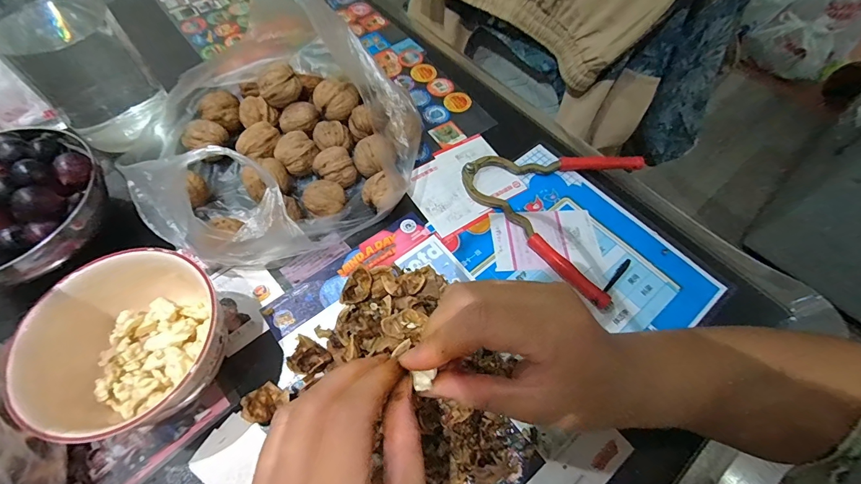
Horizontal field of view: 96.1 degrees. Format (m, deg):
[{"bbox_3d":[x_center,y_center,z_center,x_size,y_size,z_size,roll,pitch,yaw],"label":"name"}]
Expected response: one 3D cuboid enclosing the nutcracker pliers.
[{"bbox_3d":[0.133,-0.048,0.367,0.152,0.013,0.171,-39,69,-21],"label":"nutcracker pliers"}]

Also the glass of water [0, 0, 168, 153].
[{"bbox_3d":[-0.316,-0.161,0.329,0.110,0.138,0.083,-11,61,-7],"label":"glass of water"}]

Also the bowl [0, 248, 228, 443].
[{"bbox_3d":[-0.196,0.071,0.260,0.102,0.065,0.105,1,61,-2],"label":"bowl"}]

